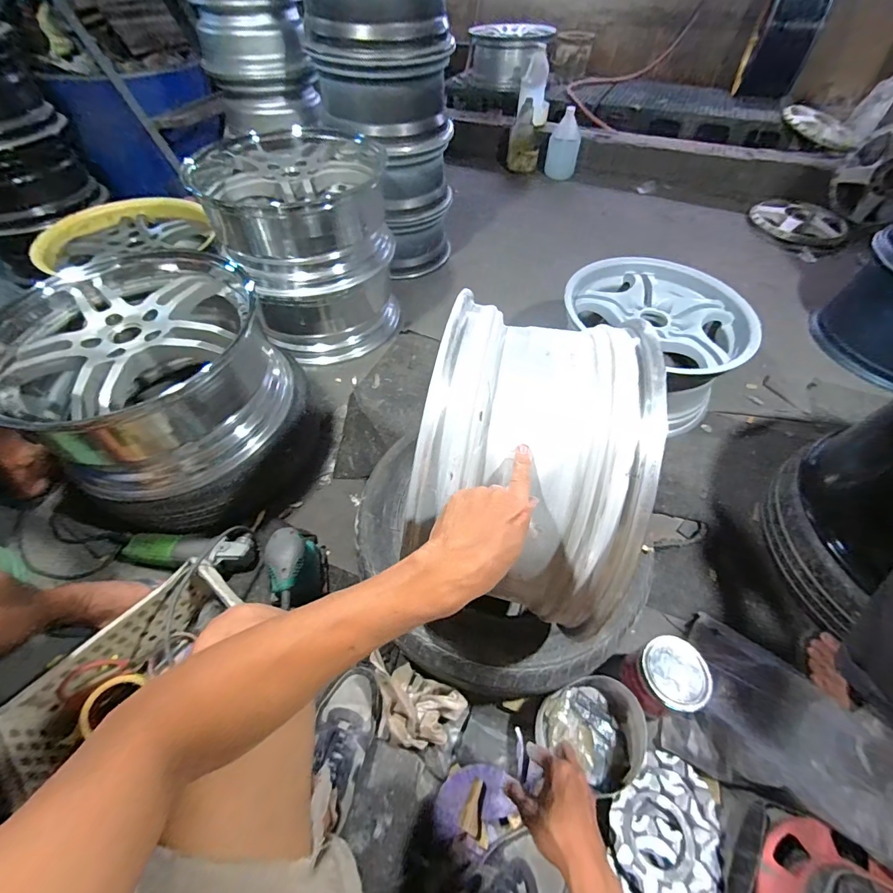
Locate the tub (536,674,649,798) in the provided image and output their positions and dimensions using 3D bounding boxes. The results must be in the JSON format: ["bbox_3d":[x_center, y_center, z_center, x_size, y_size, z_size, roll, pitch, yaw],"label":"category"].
[{"bbox_3d":[0.240,0.449,0.669,0.152,0.052,0.145,0,54,0],"label":"tub"}]

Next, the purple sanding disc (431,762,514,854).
[{"bbox_3d":[0.042,0.550,0.634,0.109,0.026,0.103,11,54,7],"label":"purple sanding disc"}]

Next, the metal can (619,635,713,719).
[{"bbox_3d":[0.361,0.389,0.697,0.099,0.131,0.097,0,54,0],"label":"metal can"}]

